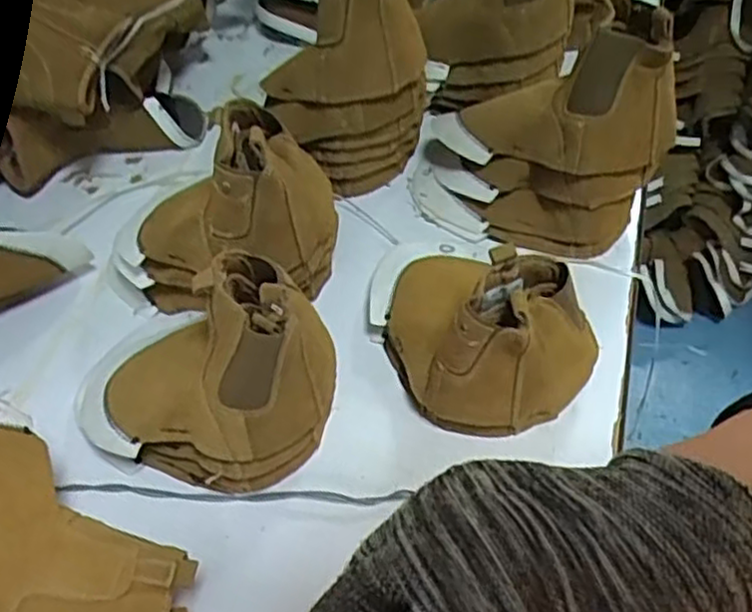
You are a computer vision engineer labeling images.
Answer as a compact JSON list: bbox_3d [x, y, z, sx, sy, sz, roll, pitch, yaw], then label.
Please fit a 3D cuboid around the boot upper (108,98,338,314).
[{"bbox_3d":[-0.171,-0.092,0.728,0.229,0.213,0.123,10,52,12],"label":"boot upper"}]

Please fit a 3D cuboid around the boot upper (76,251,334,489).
[{"bbox_3d":[-0.171,0.045,0.636,0.249,0.184,0.160,18,54,18],"label":"boot upper"}]

